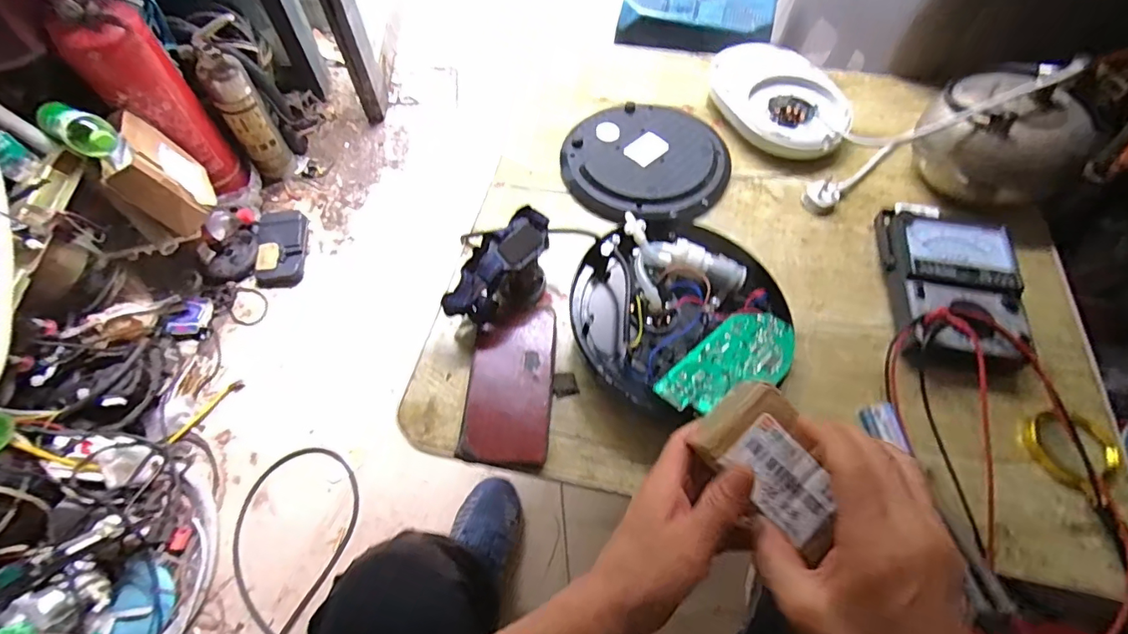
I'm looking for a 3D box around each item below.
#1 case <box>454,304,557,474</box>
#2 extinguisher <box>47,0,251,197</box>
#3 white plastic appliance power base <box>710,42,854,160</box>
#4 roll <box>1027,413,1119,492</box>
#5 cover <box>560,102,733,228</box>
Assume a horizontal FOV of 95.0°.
[{"bbox_3d":[-0.051,0.063,0.505,0.080,0.019,0.163,3,60,2],"label":"case"},{"bbox_3d":[-0.795,-0.410,1.024,0.137,0.381,0.111,-35,67,-17],"label":"extinguisher"},{"bbox_3d":[0.282,-0.291,0.694,0.138,0.042,0.212,-22,63,-12],"label":"white plastic appliance power base"},{"bbox_3d":[0.458,0.116,0.466,0.058,0.022,0.070,-22,63,-12],"label":"roll"},{"bbox_3d":[0.103,-0.200,0.656,0.204,0.018,0.203,0,61,0],"label":"cover"}]

